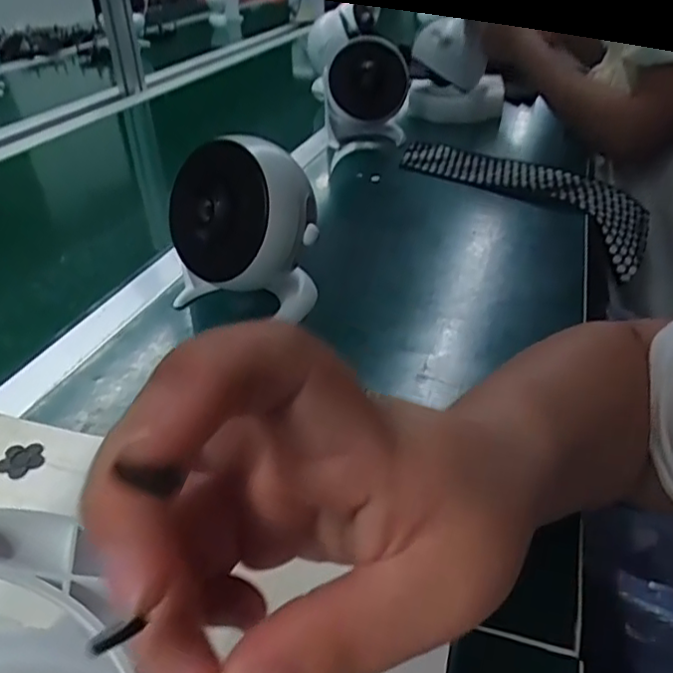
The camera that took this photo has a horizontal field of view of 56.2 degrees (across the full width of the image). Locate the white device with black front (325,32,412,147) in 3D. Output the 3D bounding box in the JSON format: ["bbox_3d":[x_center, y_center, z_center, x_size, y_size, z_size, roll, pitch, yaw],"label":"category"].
[{"bbox_3d":[0.041,-0.358,0.905,0.115,0.131,0.078,-5,33,-1],"label":"white device with black front"}]

